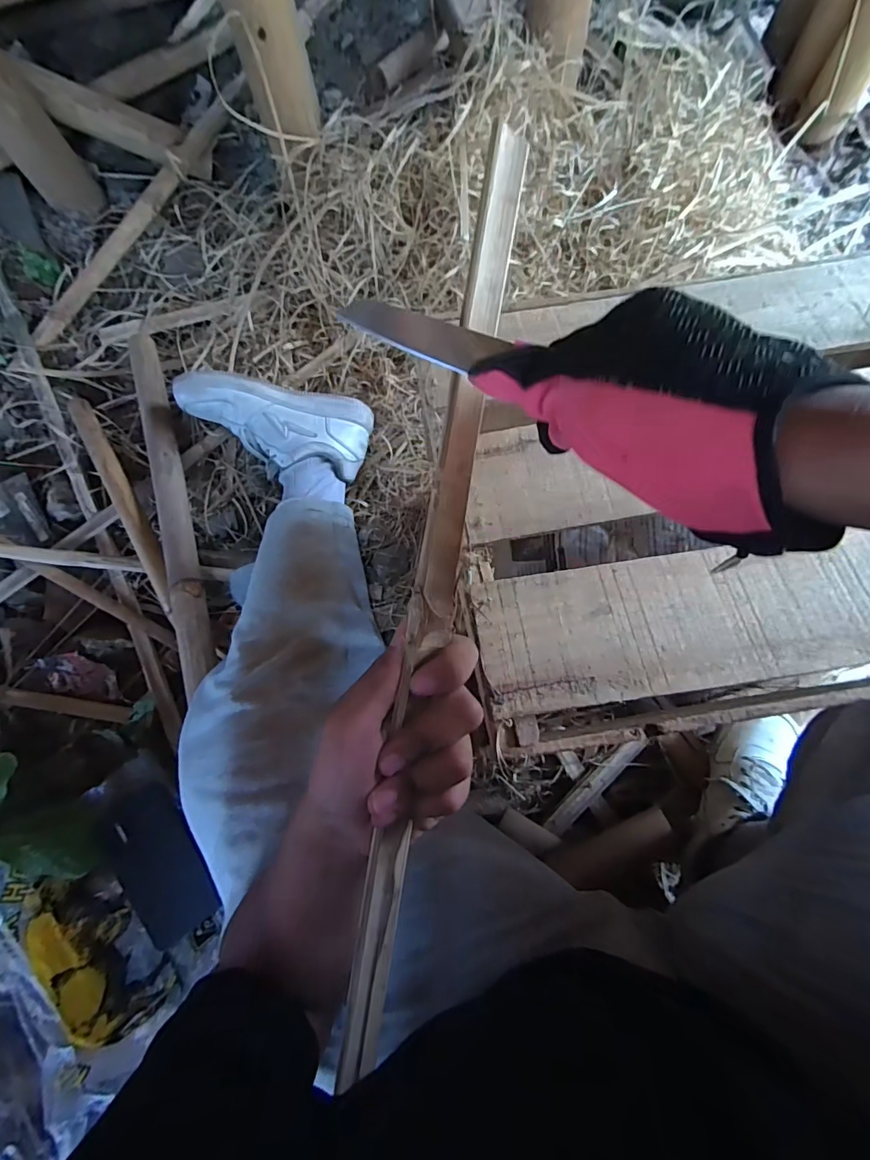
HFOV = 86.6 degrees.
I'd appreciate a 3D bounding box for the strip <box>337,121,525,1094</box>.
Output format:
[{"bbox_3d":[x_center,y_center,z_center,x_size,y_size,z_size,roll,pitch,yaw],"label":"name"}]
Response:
[{"bbox_3d":[-0.003,0.025,0.242,0.020,0.017,0.486,10,93,2],"label":"strip"}]

